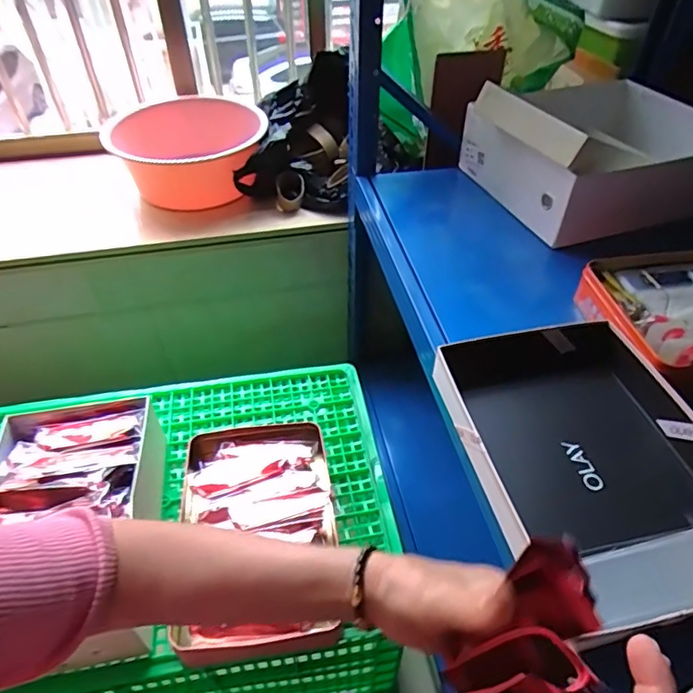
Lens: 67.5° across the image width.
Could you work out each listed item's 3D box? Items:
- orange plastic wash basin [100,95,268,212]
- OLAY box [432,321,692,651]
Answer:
[{"bbox_3d":[-0.359,-0.500,1.292,0.354,0.167,0.416,4,45,4],"label":"orange plastic wash basin"},{"bbox_3d":[0.254,0.117,0.528,0.251,0.084,0.310,-9,46,-9],"label":"OLAY box"}]

